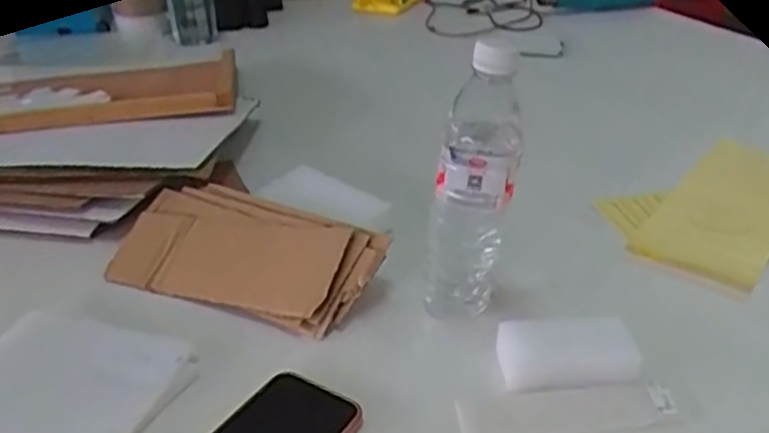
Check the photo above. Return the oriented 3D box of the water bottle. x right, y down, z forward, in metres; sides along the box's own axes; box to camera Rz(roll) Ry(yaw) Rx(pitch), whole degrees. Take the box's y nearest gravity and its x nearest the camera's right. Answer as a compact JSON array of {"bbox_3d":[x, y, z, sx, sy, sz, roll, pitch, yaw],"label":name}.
[{"bbox_3d":[0.069,-0.022,0.555,0.063,0.215,0.054,5,32,10],"label":"water bottle"}]

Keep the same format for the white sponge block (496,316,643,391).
[{"bbox_3d":[0.137,0.102,0.530,0.101,0.030,0.049,0,31,2],"label":"white sponge block"}]

